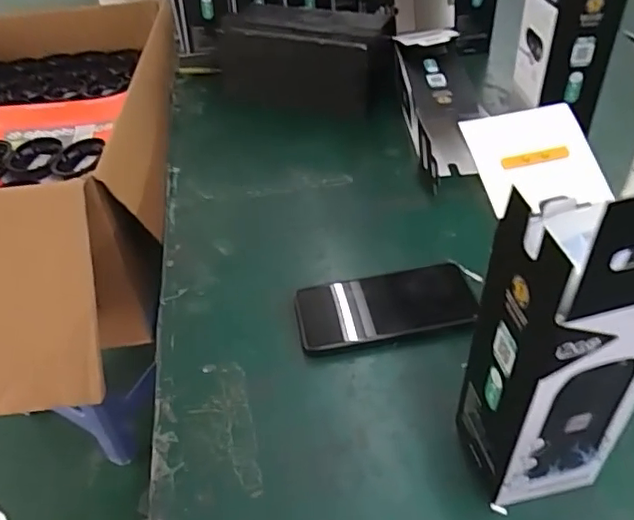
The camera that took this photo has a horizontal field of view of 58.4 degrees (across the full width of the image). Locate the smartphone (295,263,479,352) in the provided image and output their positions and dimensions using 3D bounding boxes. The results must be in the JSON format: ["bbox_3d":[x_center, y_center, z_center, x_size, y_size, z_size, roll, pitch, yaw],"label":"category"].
[{"bbox_3d":[0.063,0.043,0.530,0.159,0.014,0.080,-8,34,-2],"label":"smartphone"}]

